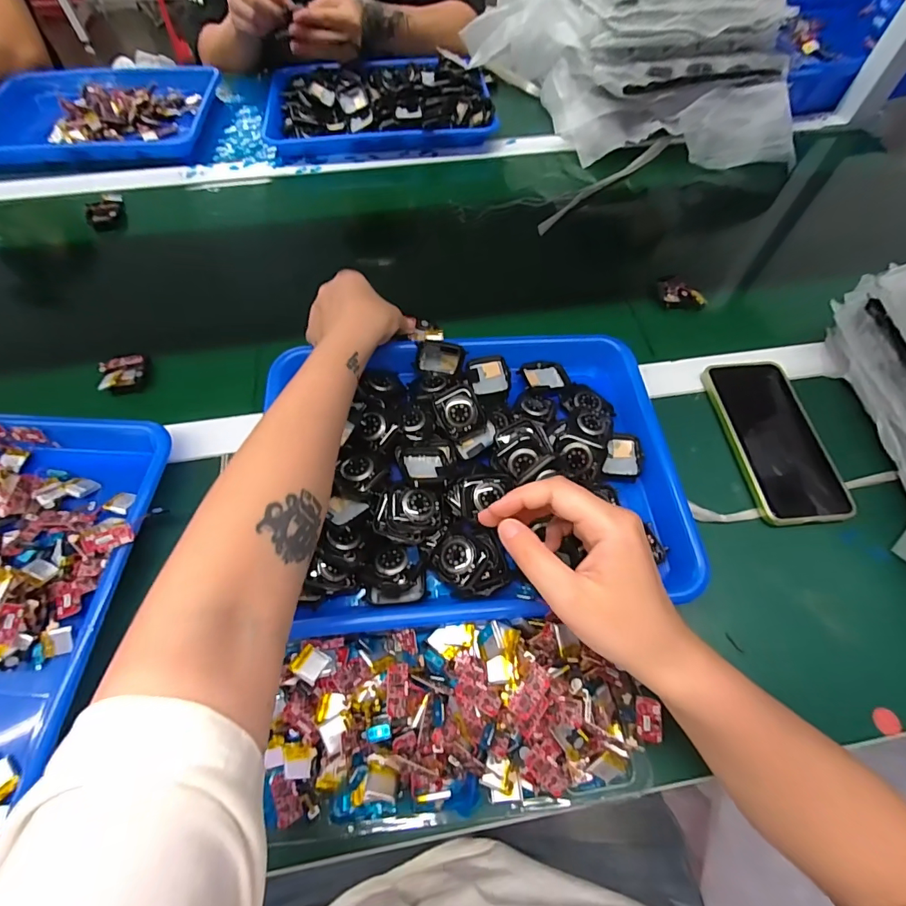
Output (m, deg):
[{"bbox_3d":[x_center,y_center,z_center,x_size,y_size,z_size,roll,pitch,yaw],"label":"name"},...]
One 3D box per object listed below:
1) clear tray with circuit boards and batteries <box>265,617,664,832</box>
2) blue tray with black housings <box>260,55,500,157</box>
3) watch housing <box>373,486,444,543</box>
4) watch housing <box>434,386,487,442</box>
[{"bbox_3d":[0.005,0.167,0.287,0.247,0.047,0.109,-3,60,-3],"label":"clear tray with circuit boards and batteries"},{"bbox_3d":[-0.110,-0.521,0.676,0.329,0.049,0.212,-3,60,-2],"label":"blue tray with black housings"},{"bbox_3d":[-0.032,0.042,0.327,0.050,0.011,0.035,-8,61,-5],"label":"watch housing"},{"bbox_3d":[0.006,-0.032,0.375,0.034,0.014,0.041,-27,92,-5],"label":"watch housing"}]

